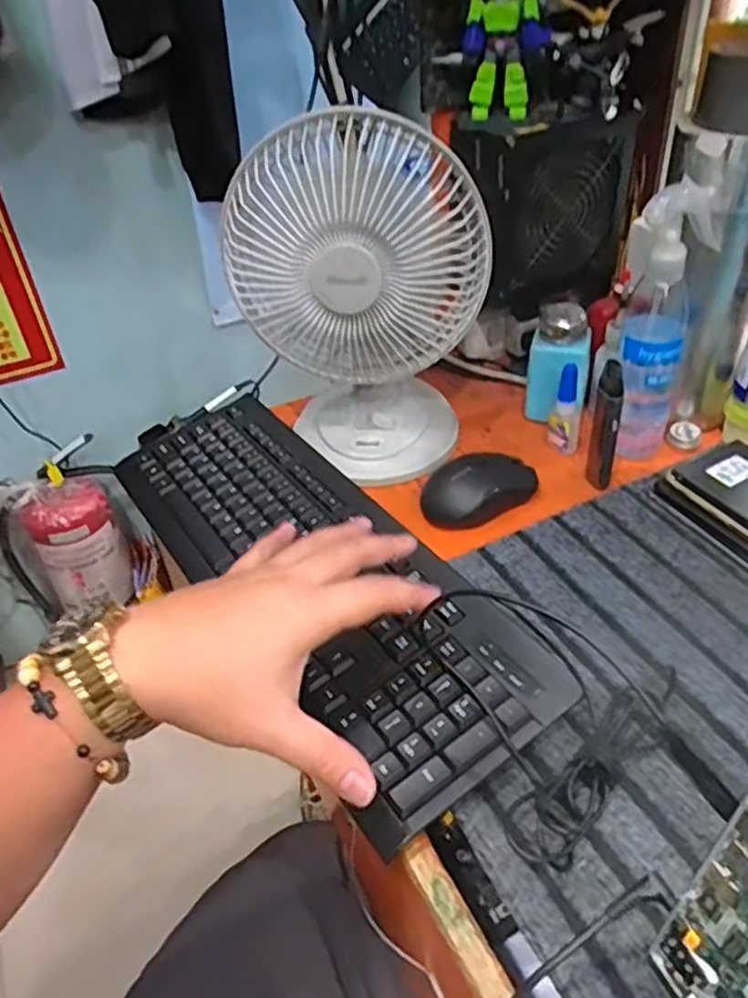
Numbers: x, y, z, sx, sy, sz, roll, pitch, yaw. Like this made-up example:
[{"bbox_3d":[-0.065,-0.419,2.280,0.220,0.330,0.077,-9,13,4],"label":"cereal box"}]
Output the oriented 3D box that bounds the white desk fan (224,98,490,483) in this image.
[{"bbox_3d":[-0.010,-0.157,0.570,0.185,0.279,0.110,-5,39,1],"label":"white desk fan"}]

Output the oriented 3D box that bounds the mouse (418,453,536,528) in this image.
[{"bbox_3d":[0.085,-0.013,0.585,0.101,0.034,0.052,-23,42,-21],"label":"mouse"}]

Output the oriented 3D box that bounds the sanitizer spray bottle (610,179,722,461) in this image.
[{"bbox_3d":[0.224,-0.134,0.575,0.051,0.216,0.071,17,44,25],"label":"sanitizer spray bottle"}]

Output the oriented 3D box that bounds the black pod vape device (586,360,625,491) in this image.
[{"bbox_3d":[0.181,-0.057,0.568,0.019,0.109,0.017,9,41,18],"label":"black pod vape device"}]

